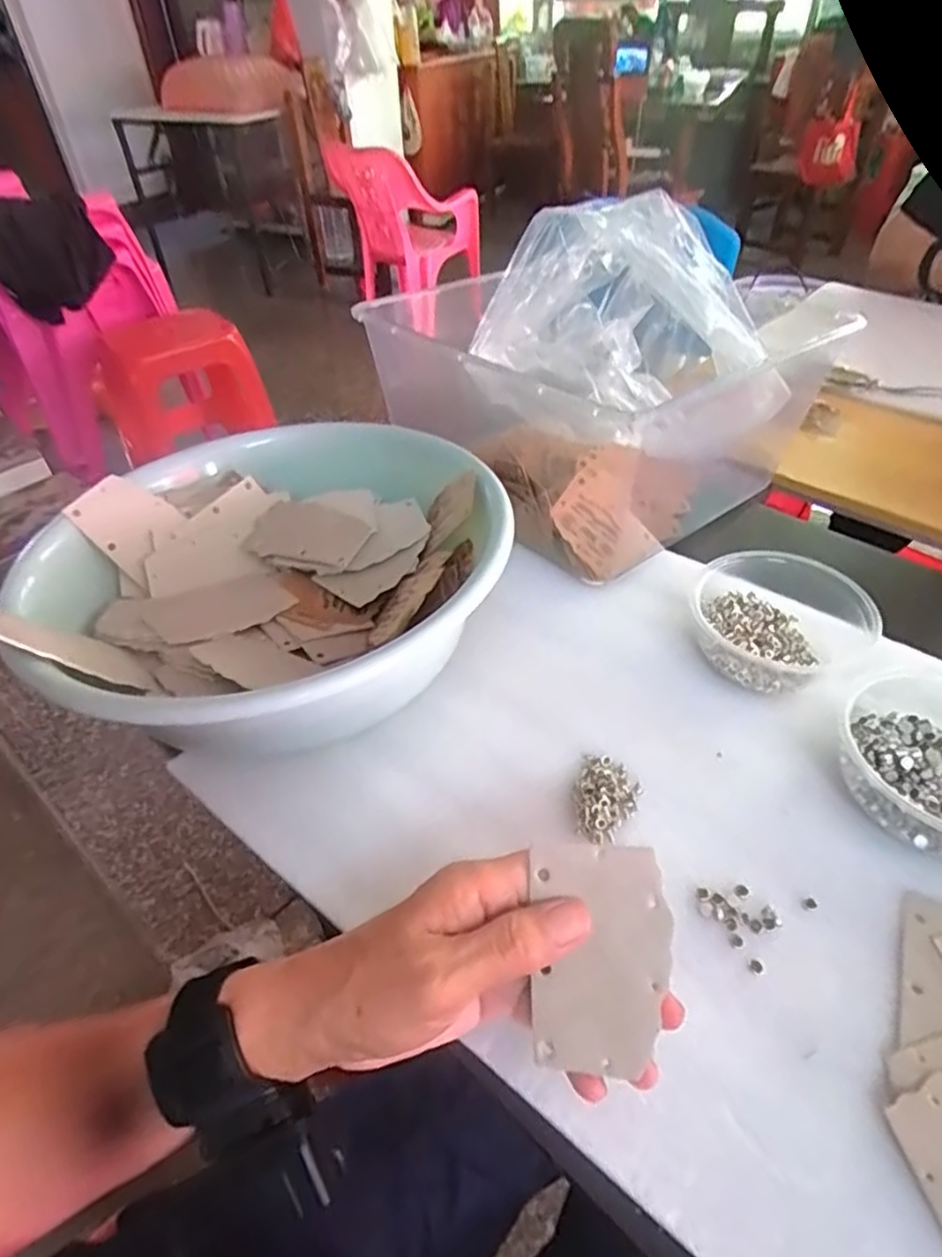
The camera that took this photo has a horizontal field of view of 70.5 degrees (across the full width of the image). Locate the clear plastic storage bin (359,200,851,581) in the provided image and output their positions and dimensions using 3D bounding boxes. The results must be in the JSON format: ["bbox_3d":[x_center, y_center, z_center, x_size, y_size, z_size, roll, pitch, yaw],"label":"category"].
[{"bbox_3d":[0.114,-0.211,0.551,0.271,0.200,0.224,-31,51,-26],"label":"clear plastic storage bin"}]

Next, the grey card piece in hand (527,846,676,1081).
[{"bbox_3d":[0.051,0.131,0.266,0.052,0.004,0.083,-2,81,14],"label":"grey card piece in hand"}]

